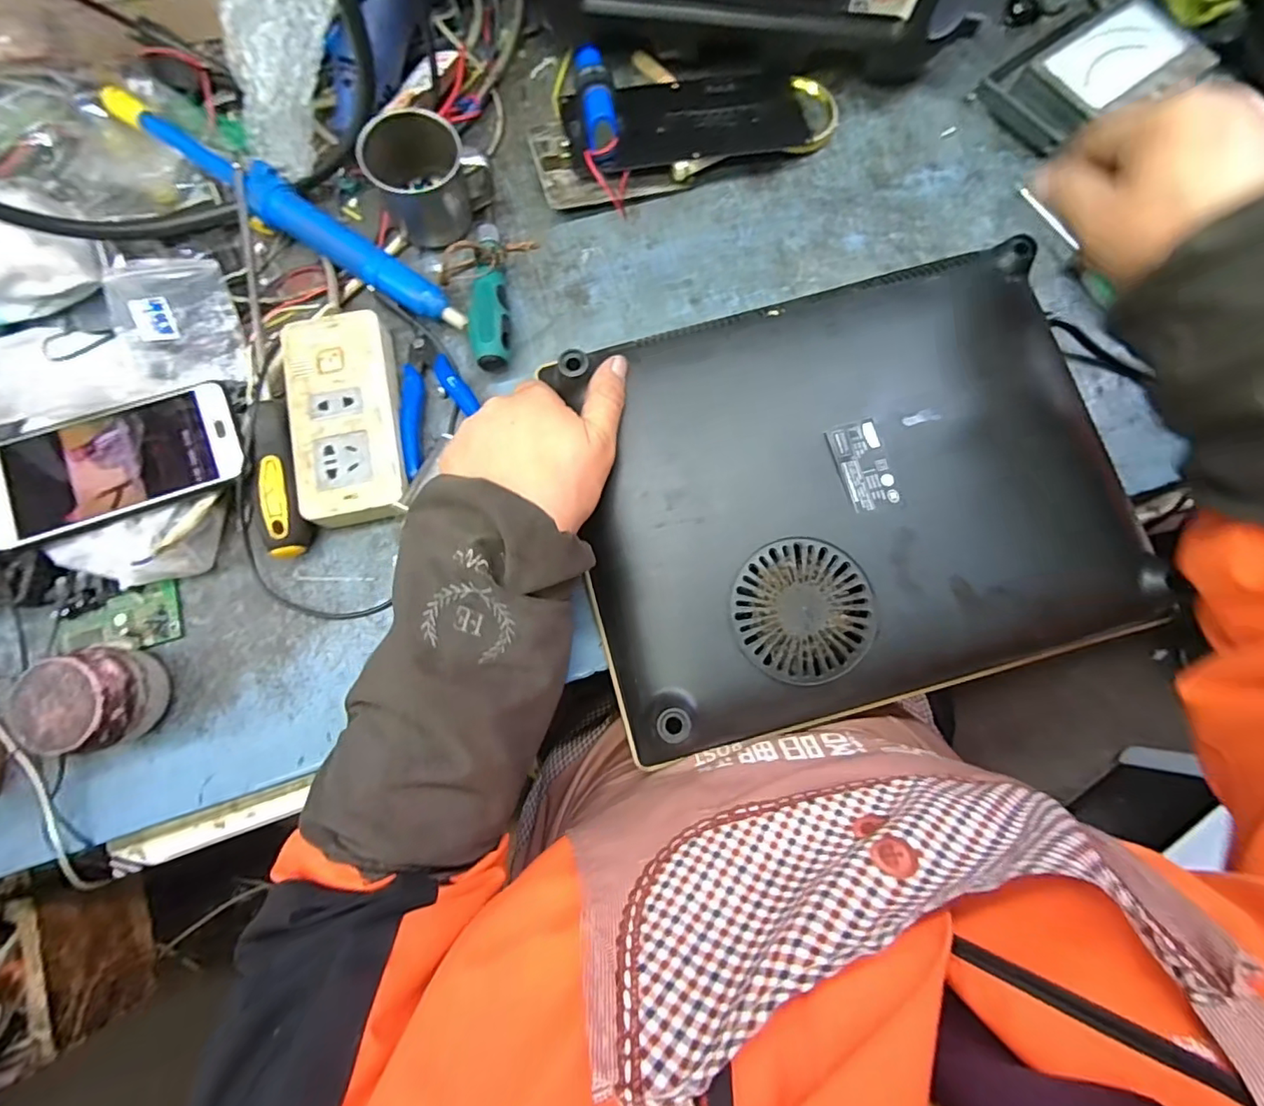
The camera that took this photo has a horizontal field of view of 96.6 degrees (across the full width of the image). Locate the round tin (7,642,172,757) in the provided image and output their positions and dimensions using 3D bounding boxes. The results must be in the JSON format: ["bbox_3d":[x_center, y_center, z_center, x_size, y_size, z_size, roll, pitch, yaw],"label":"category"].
[{"bbox_3d":[-0.338,0.092,0.359,0.059,0.060,0.064,0,79,1],"label":"round tin"}]

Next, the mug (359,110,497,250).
[{"bbox_3d":[-0.151,-0.283,0.427,0.079,0.066,0.063,-10,79,-1],"label":"mug"}]

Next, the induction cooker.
[{"bbox_3d":[0.142,-0.041,0.375,0.352,0.039,0.270,-15,79,-2],"label":"induction cooker"}]

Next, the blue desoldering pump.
[{"bbox_3d":[-0.265,-0.263,0.436,0.327,0.039,0.033,35,81,7],"label":"blue desoldering pump"}]

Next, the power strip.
[{"bbox_3d":[-0.203,-0.094,0.405,0.071,0.034,0.152,-14,79,-2],"label":"power strip"}]

